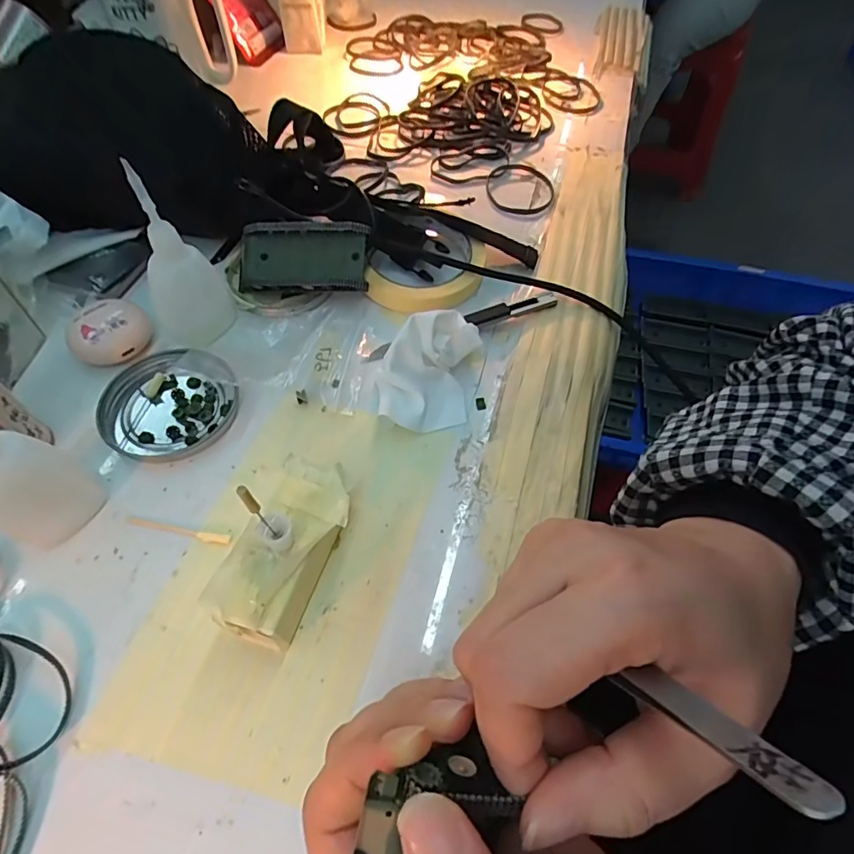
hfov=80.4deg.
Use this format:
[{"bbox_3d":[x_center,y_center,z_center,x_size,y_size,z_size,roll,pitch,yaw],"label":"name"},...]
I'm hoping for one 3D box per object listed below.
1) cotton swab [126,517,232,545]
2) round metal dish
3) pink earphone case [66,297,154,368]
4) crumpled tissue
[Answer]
[{"bbox_3d":[-0.132,0.055,0.268,0.059,0.004,0.006,10,57,5],"label":"cotton swab"},{"bbox_3d":[-0.155,-0.015,0.310,0.077,0.011,0.075,1,57,-1],"label":"round metal dish"},{"bbox_3d":[-0.205,-0.062,0.326,0.041,0.017,0.047,20,58,12],"label":"pink earphone case"},{"bbox_3d":[0.000,-0.038,0.312,0.055,0.034,0.077,10,57,5],"label":"crumpled tissue"}]

